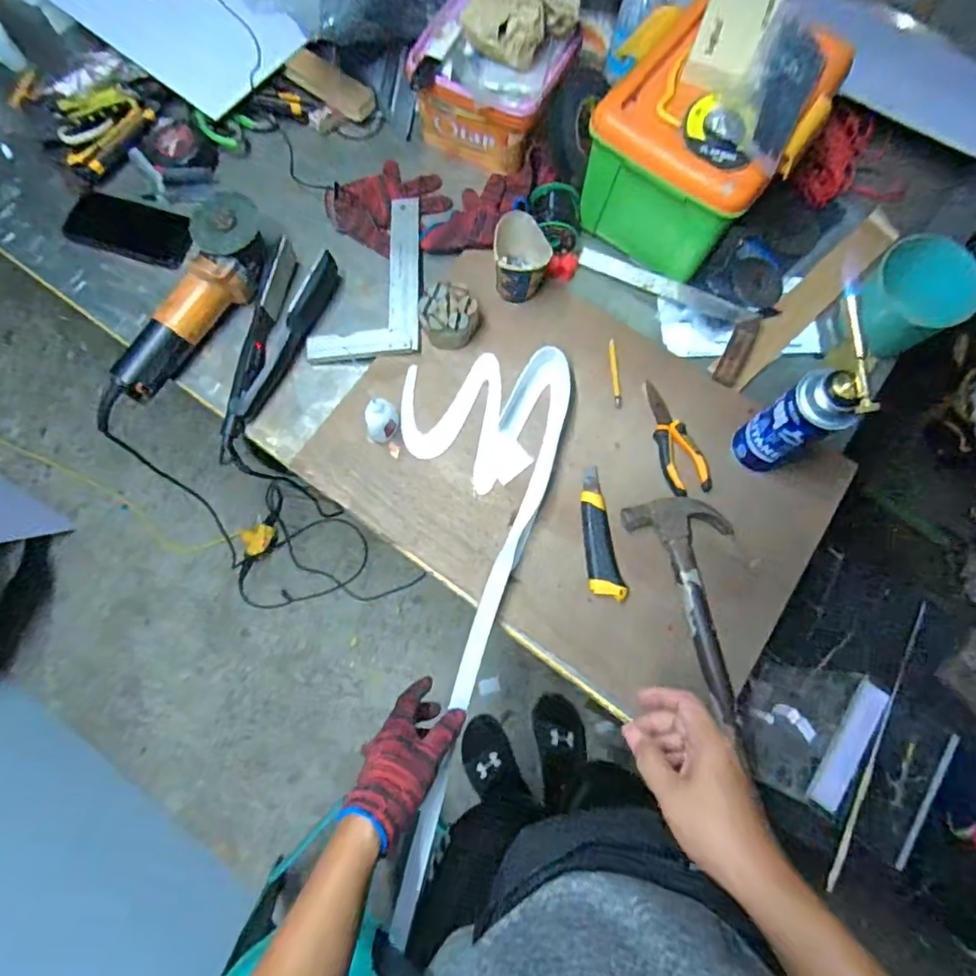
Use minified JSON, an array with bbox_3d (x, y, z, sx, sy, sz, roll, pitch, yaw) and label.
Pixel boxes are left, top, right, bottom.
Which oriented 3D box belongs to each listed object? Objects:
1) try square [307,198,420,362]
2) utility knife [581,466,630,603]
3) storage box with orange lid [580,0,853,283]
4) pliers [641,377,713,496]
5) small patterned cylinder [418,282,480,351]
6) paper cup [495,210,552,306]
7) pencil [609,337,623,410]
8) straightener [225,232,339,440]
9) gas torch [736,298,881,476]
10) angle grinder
[{"bbox_3d":[-0.162,-0.296,0.782,0.143,0.022,0.268,0,71,5],"label":"try square"},{"bbox_3d":[0.132,0.055,0.688,0.040,0.020,0.163,-10,77,-4],"label":"utility knife"},{"bbox_3d":[0.267,-0.447,0.741,0.236,0.175,0.256,33,78,7],"label":"storage box with orange lid"},{"bbox_3d":[0.237,-0.065,0.720,0.054,0.012,0.152,-14,77,-4],"label":"pliers"},{"bbox_3d":[-0.049,-0.225,0.735,0.074,0.051,0.076,0,76,-1],"label":"small patterned cylinder"},{"bbox_3d":[0.041,-0.285,0.735,0.071,0.104,0.069,0,76,-1],"label":"paper cup"},{"bbox_3d":[0.168,-0.150,0.747,0.011,0.011,0.093,-4,76,-2],"label":"pencil"},{"bbox_3d":[-0.275,-0.197,0.738,0.072,0.052,0.270,15,76,2],"label":"straightener"},{"bbox_3d":[0.335,-0.089,0.625,0.060,0.234,0.099,-31,79,-8],"label":"gas torch"},{"bbox_3d":[-0.371,-0.236,0.728,0.081,0.096,0.278,27,77,5],"label":"angle grinder"}]

